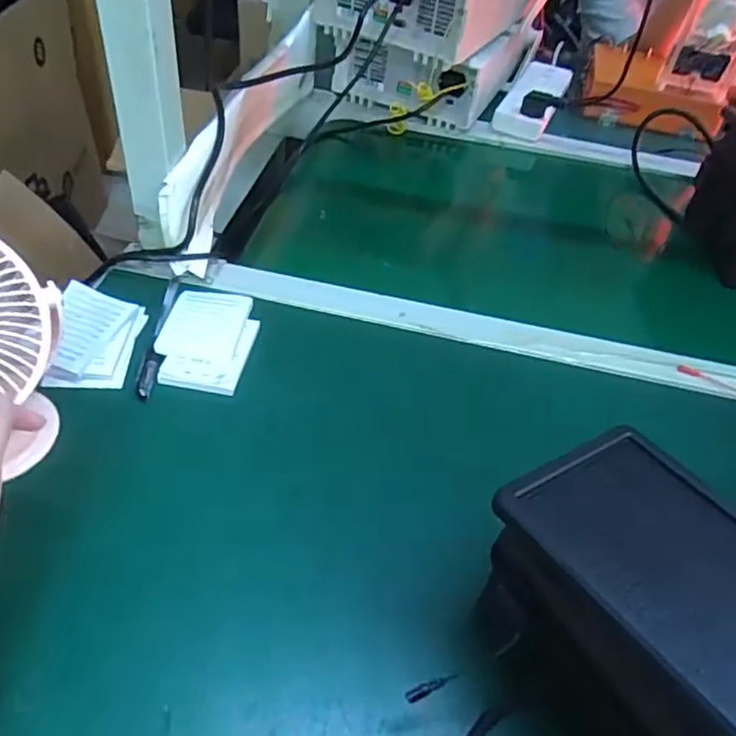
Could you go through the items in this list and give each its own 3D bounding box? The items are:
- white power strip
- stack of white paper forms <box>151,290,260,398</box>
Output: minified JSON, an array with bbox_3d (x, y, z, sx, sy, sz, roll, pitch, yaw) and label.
[{"bbox_3d":[0.259,-0.424,0.986,0.076,0.030,0.232,20,47,13],"label":"white power strip"},{"bbox_3d":[-0.143,-0.026,0.573,0.077,0.019,0.113,7,45,0],"label":"stack of white paper forms"}]

